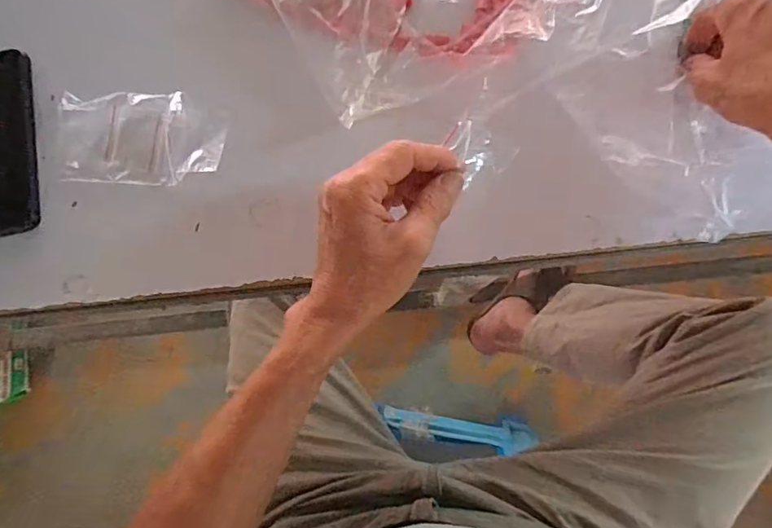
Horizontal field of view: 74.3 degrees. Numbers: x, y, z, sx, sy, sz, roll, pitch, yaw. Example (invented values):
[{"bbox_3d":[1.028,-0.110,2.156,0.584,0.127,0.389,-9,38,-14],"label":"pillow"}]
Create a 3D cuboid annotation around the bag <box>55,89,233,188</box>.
[{"bbox_3d":[-0.199,-0.103,0.416,0.144,0.013,0.076,3,82,5],"label":"bag"}]

